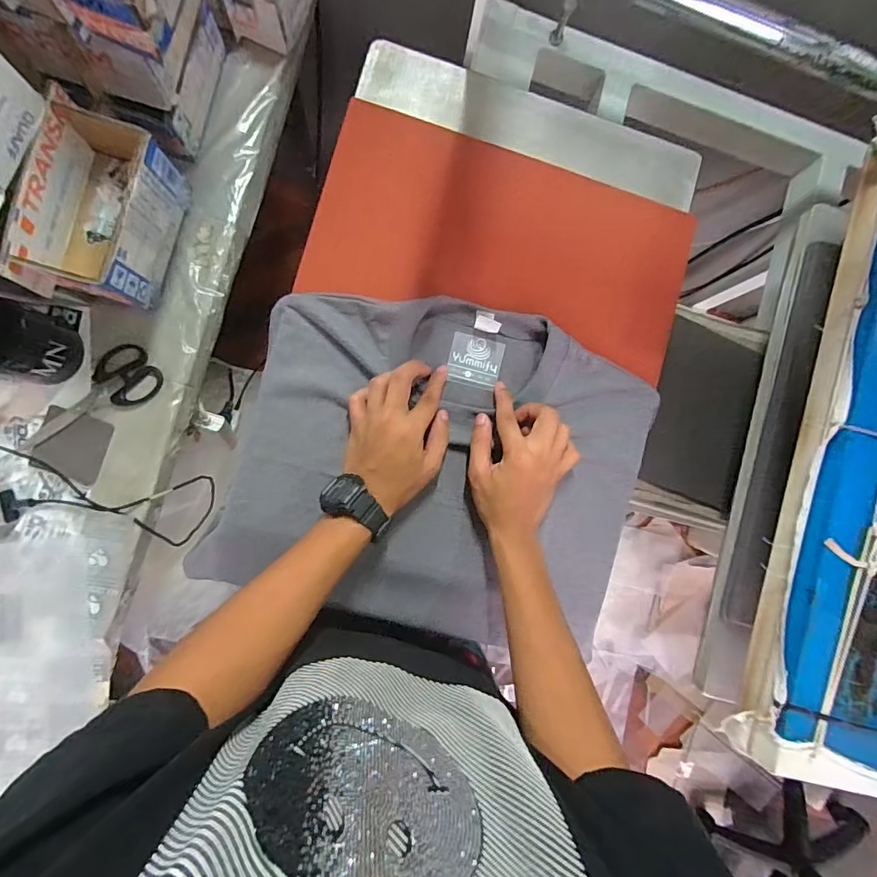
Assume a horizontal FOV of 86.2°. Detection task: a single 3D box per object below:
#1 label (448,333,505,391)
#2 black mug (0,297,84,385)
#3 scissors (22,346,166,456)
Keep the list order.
[{"bbox_3d":[0.039,-0.080,0.486,0.055,0.004,0.050,13,86,-7],"label":"label"},{"bbox_3d":[-0.460,-0.103,0.508,0.077,0.119,0.071,0,88,-8],"label":"black mug"},{"bbox_3d":[-0.428,-0.051,0.568,0.174,0.008,0.073,-28,92,-8],"label":"scissors"}]

